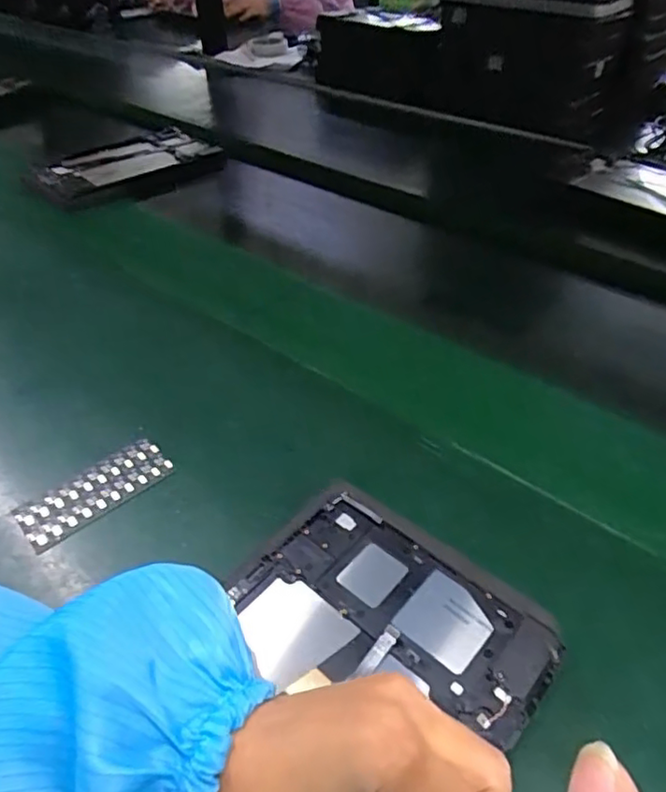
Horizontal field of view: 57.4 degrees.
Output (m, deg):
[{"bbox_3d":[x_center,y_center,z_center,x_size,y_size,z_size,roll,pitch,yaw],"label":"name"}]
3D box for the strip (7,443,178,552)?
[{"bbox_3d":[-0.160,0.065,0.413,0.100,0.009,0.039,-30,49,-29],"label":"strip"}]

